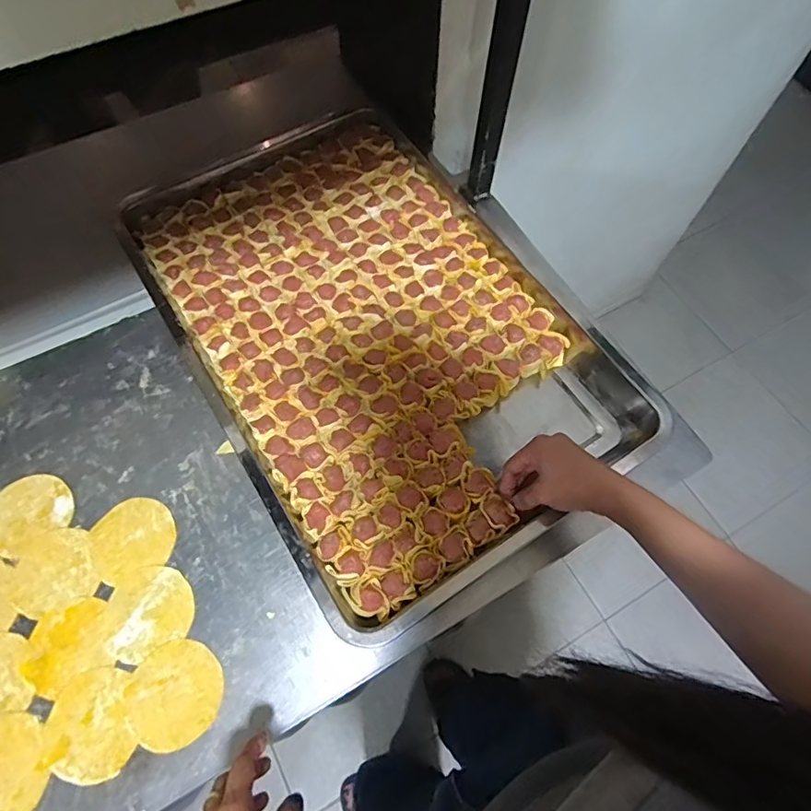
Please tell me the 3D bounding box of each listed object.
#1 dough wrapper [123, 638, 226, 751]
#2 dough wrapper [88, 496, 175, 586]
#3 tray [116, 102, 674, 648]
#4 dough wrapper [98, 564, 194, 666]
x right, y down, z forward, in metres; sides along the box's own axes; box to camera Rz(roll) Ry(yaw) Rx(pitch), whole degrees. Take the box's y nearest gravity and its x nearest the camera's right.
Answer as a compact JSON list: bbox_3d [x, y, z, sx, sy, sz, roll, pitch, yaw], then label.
[{"bbox_3d":[-0.204,0.254,0.462,0.081,0.004,0.082,1,65,-2],"label":"dough wrapper"},{"bbox_3d":[-0.272,0.131,0.526,0.074,0.004,0.073,-21,68,-12],"label":"dough wrapper"},{"bbox_3d":[-0.035,-0.098,0.596,0.386,0.041,0.578,-29,69,-15],"label":"tray"},{"bbox_3d":[-0.247,0.195,0.497,0.084,0.004,0.077,-27,69,-14],"label":"dough wrapper"}]

